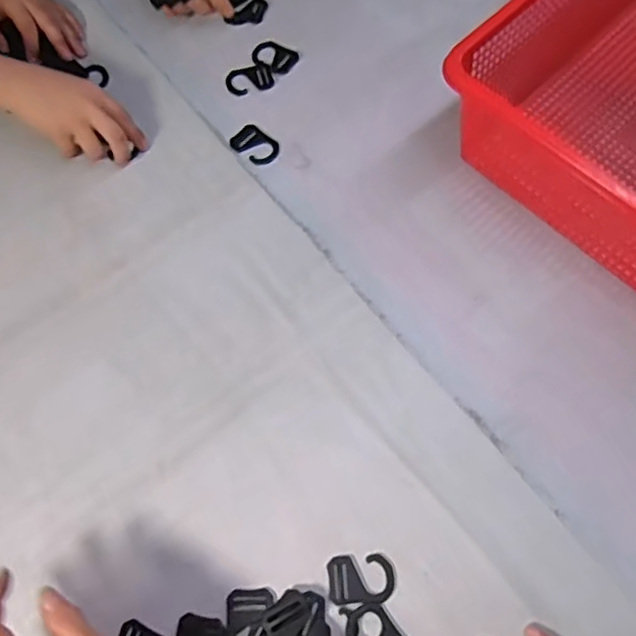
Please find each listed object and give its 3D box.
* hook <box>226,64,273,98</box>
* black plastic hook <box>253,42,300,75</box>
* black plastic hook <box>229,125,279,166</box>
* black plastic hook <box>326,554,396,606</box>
[{"bbox_3d":[-0.074,-0.258,0.680,0.050,0.004,0.036,-17,68,-6],"label":"hook"},{"bbox_3d":[-0.048,-0.288,0.692,0.051,0.004,0.036,32,71,13],"label":"black plastic hook"},{"bbox_3d":[-0.063,-0.178,0.646,0.051,0.004,0.036,37,72,15],"label":"black plastic hook"},{"bbox_3d":[0.033,0.201,0.484,0.050,0.004,0.035,-3,67,-1],"label":"black plastic hook"}]

